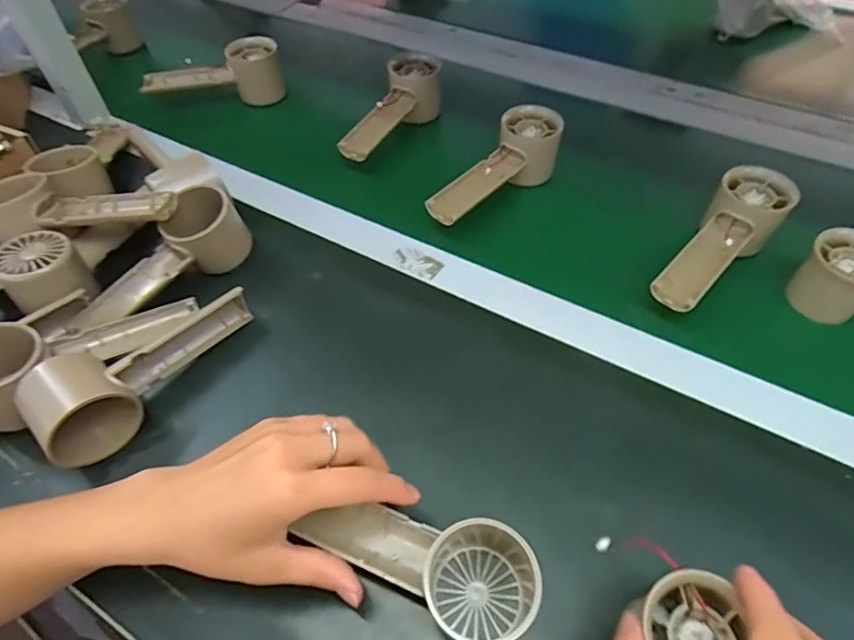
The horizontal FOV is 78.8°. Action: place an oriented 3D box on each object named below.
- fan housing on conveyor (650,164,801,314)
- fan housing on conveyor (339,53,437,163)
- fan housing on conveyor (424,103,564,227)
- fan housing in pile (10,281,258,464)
[{"bbox_3d":[0.241,-0.056,0.431,0.054,0.069,0.155,34,63,25],"label":"fan housing on conveyor"},{"bbox_3d":[-0.031,-0.222,0.553,0.057,0.049,0.161,16,57,14],"label":"fan housing on conveyor"},{"bbox_3d":[0.064,-0.136,0.485,0.059,0.058,0.156,34,63,24],"label":"fan housing on conveyor"},{"bbox_3d":[-0.203,0.028,0.373,0.061,0.049,0.160,29,61,22],"label":"fan housing in pile"}]

